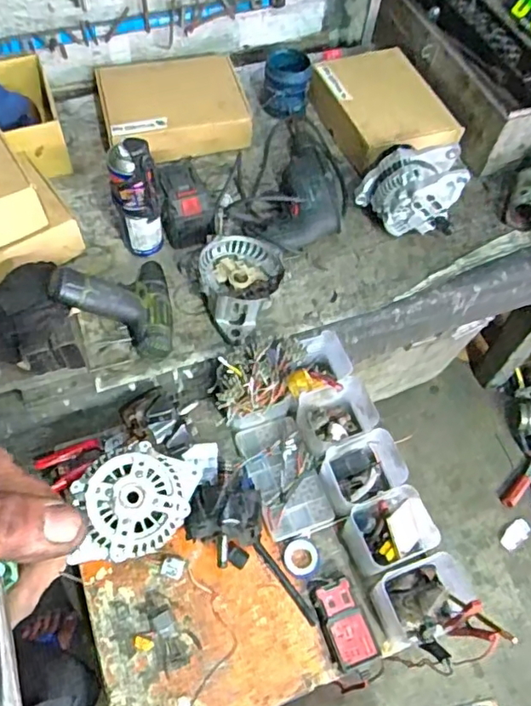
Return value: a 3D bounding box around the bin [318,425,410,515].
[{"bbox_3d":[0.143,0.174,0.815,0.109,0.071,0.087,-20,64,-15],"label":"bin"}]

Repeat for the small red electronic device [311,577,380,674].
[{"bbox_3d":[0.107,0.363,0.749,0.058,0.028,0.106,-18,63,-14],"label":"small red electronic device"}]

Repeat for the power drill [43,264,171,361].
[{"bbox_3d":[-0.223,-0.086,0.822,0.185,0.068,0.173,12,64,-41],"label":"power drill"}]

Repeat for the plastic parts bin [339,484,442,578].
[{"bbox_3d":[0.171,0.251,0.783,0.111,0.070,0.090,-18,63,-14],"label":"plastic parts bin"}]

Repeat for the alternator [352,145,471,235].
[{"bbox_3d":[0.255,-0.300,0.991,0.167,0.110,0.133,6,60,-1],"label":"alternator"}]

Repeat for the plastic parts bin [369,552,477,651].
[{"bbox_3d":[0.208,0.328,0.743,0.121,0.067,0.090,-20,64,-15],"label":"plastic parts bin"}]

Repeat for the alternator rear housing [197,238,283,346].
[{"bbox_3d":[-0.046,-0.110,0.903,0.133,0.065,0.181,18,61,6],"label":"alternator rear housing"}]

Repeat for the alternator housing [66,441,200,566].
[{"bbox_3d":[-0.170,0.191,0.721,0.170,0.052,0.142,1,71,-18],"label":"alternator housing"}]

